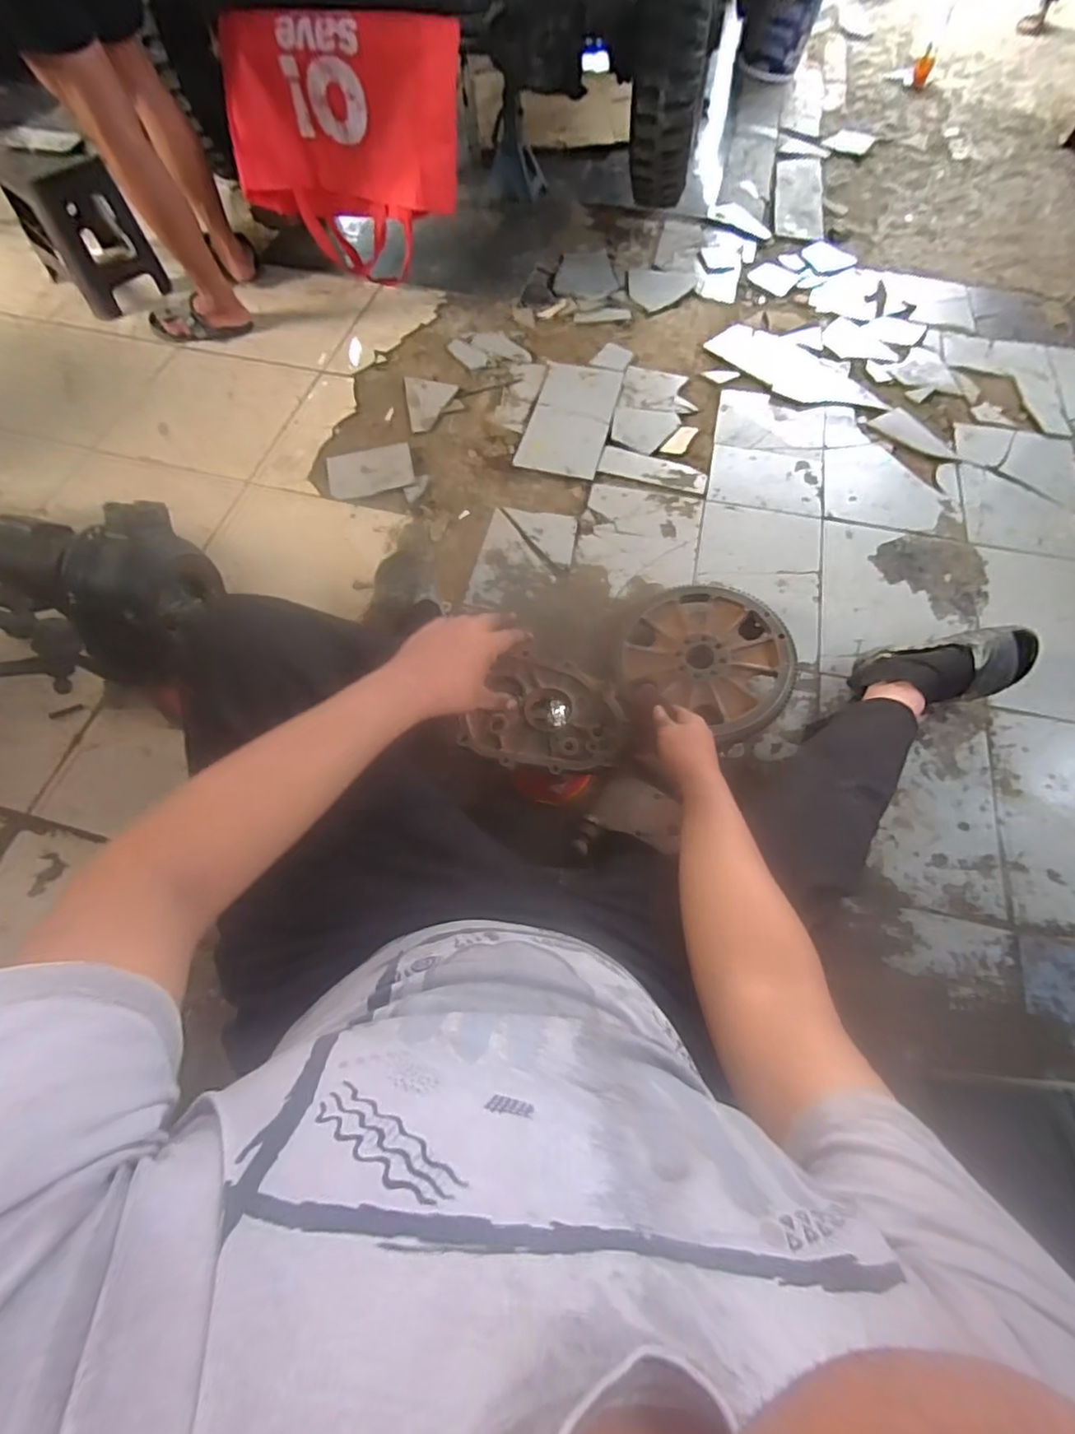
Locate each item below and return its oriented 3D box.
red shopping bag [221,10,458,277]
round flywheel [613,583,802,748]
[{"bbox_3d":[-0.398,-1.199,1.309,0.477,0.411,0.060,6,63,1],"label":"red shopping bag"},{"bbox_3d":[0.283,-0.099,1.038,0.290,0.058,0.267,27,67,13],"label":"round flywheel"}]

